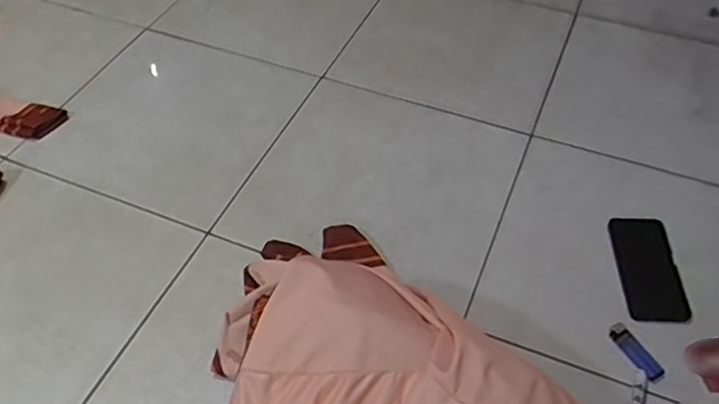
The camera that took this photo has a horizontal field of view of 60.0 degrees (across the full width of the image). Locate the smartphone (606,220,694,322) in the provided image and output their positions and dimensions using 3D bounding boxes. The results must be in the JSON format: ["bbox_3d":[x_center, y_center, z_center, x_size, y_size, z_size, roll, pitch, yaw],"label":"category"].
[{"bbox_3d":[0.412,0.094,0.889,0.084,0.008,0.172,1,51,2],"label":"smartphone"}]

